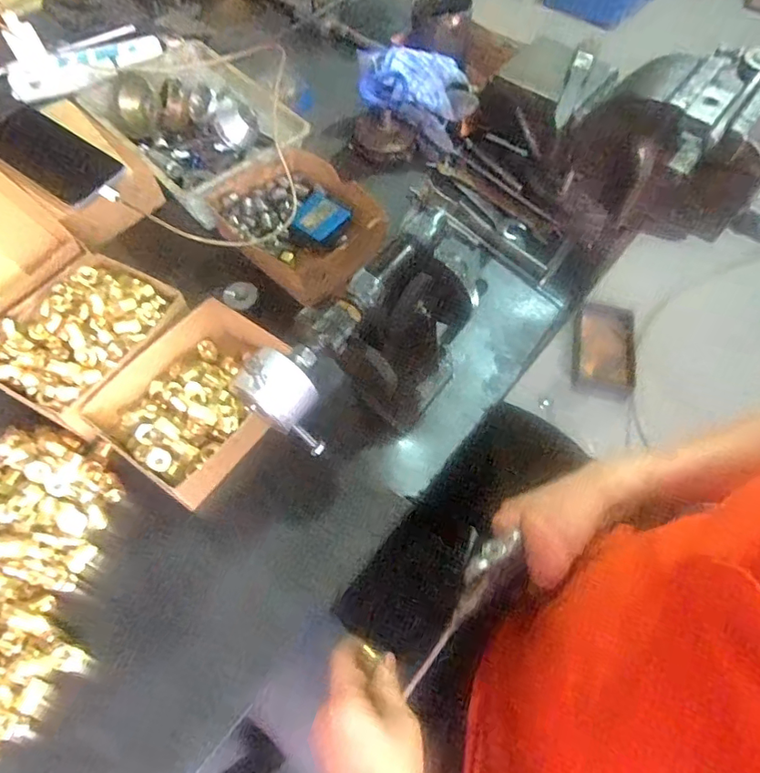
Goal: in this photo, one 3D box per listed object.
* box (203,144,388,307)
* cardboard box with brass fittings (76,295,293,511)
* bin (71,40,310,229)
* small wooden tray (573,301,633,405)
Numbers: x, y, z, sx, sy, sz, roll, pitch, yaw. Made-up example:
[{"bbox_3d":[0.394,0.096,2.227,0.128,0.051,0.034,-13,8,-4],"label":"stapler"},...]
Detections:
[{"bbox_3d":[-0.085,-0.181,0.569,0.187,0.048,0.145,40,68,21],"label":"box"},{"bbox_3d":[-0.161,0.007,0.466,0.142,0.057,0.155,32,66,17],"label":"cardboard box with brass fittings"},{"bbox_3d":[-0.222,-0.313,0.637,0.177,0.075,0.245,-40,67,-19],"label":"bin"},{"bbox_3d":[0.540,-0.093,1.248,0.139,0.017,0.282,14,62,9],"label":"small wooden tray"}]

